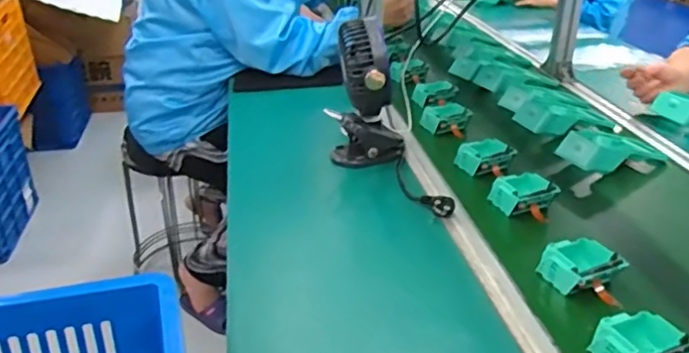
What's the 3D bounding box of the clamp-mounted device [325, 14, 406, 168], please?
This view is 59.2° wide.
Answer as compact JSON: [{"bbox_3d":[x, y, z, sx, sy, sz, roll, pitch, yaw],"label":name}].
[{"bbox_3d":[0.037,-0.132,1.002,0.118,0.222,0.125,3,25,8],"label":"clamp-mounted device"}]

